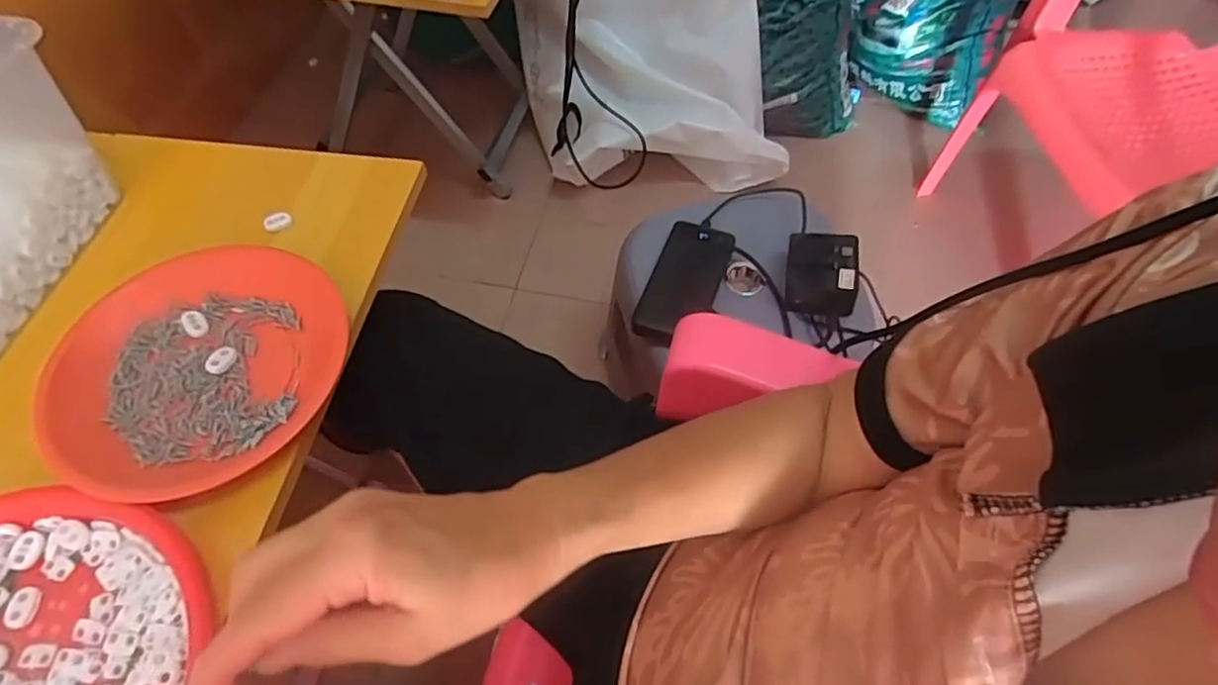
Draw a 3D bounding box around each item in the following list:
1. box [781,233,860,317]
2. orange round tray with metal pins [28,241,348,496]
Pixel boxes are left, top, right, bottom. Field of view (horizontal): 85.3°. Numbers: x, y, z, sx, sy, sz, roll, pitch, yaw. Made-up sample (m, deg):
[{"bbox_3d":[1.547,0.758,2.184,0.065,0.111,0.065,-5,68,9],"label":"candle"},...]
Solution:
[{"bbox_3d":[0.227,-0.074,0.721,0.075,0.060,0.075,7,59,5],"label":"box"},{"bbox_3d":[-0.288,0.018,0.466,0.175,0.040,0.193,11,60,8],"label":"orange round tray with metal pins"}]

